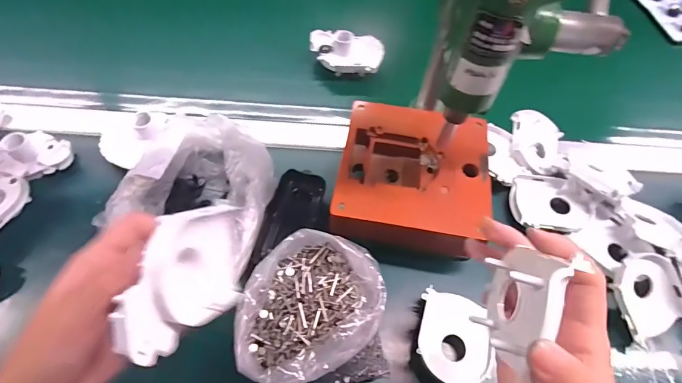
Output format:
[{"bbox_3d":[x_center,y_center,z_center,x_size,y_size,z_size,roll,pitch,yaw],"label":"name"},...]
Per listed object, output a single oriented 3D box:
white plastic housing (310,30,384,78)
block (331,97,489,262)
[{"bbox_3d":[0.010,-0.201,0.541,0.101,0.037,0.066,-4,58,-5],"label":"white plastic housing"},{"bbox_3d":[0.073,-0.008,0.407,0.152,0.059,0.161,12,58,5],"label":"block"}]

